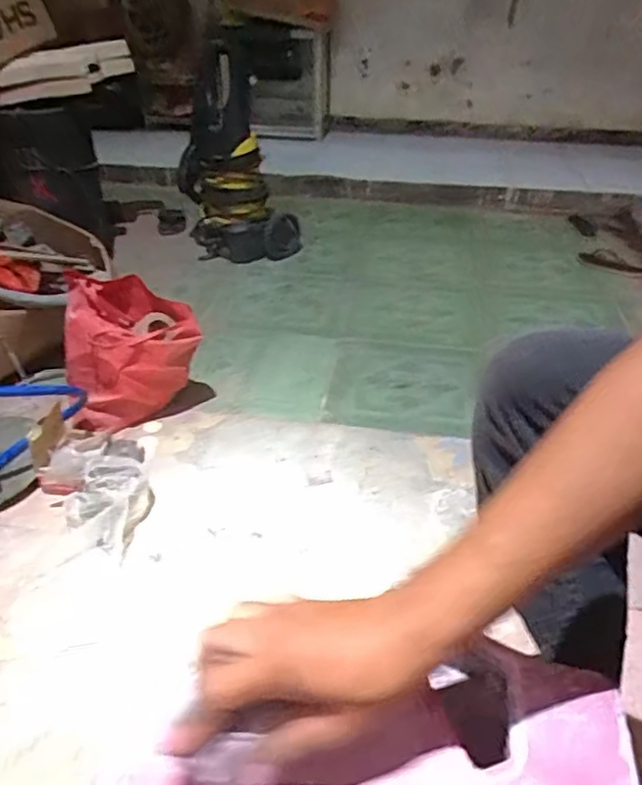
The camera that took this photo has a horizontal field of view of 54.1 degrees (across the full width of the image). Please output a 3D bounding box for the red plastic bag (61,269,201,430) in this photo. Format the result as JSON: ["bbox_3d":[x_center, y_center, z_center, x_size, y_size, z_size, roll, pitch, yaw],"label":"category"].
[{"bbox_3d":[-0.398,-0.079,1.338,0.269,0.288,0.147,-9,37,-15],"label":"red plastic bag"}]

